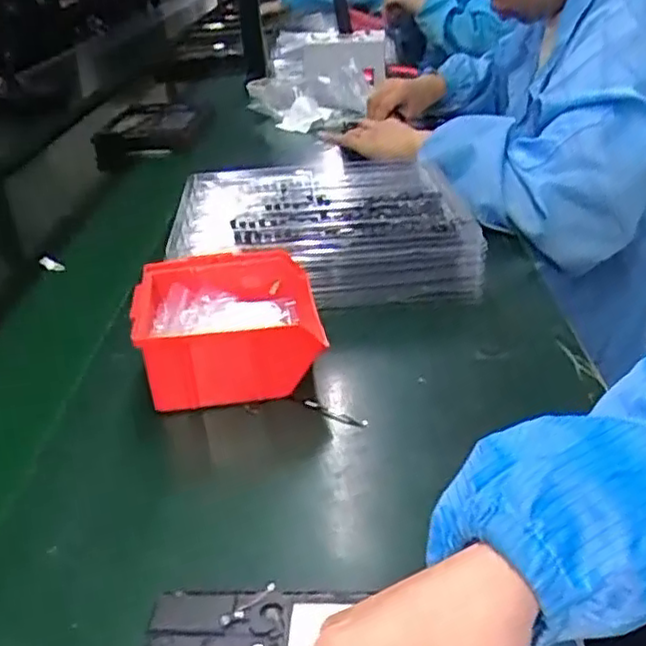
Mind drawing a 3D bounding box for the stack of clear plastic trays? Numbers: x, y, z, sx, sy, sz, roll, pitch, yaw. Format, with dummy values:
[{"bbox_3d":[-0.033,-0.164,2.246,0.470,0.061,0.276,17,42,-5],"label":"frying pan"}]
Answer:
[{"bbox_3d":[-0.006,-0.097,0.685,0.279,0.060,0.258,-9,30,-8],"label":"stack of clear plastic trays"}]

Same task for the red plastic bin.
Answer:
[{"bbox_3d":[-0.073,0.008,0.540,0.140,0.074,0.131,-9,30,-8],"label":"red plastic bin"}]

